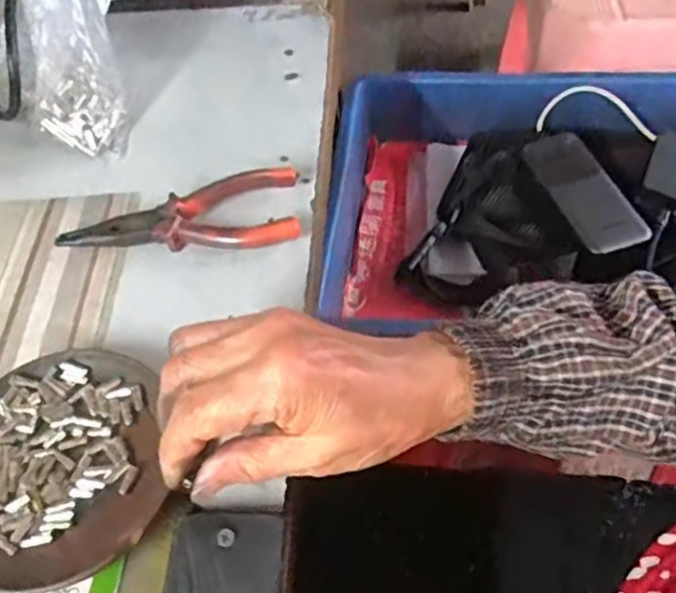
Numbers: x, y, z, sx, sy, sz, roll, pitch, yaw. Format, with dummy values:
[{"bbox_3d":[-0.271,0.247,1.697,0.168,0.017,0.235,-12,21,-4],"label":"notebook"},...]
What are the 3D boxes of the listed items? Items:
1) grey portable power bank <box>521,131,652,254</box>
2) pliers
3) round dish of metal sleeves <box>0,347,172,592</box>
[{"bbox_3d":[0.200,-0.088,0.543,0.052,0.014,0.129,-20,55,-8],"label":"grey portable power bank"},{"bbox_3d":[-0.095,-0.046,0.403,0.142,0.022,0.052,-5,55,0],"label":"pliers"},{"bbox_3d":[-0.137,0.081,0.314,0.101,0.021,0.113,-15,56,-7],"label":"round dish of metal sleeves"}]

